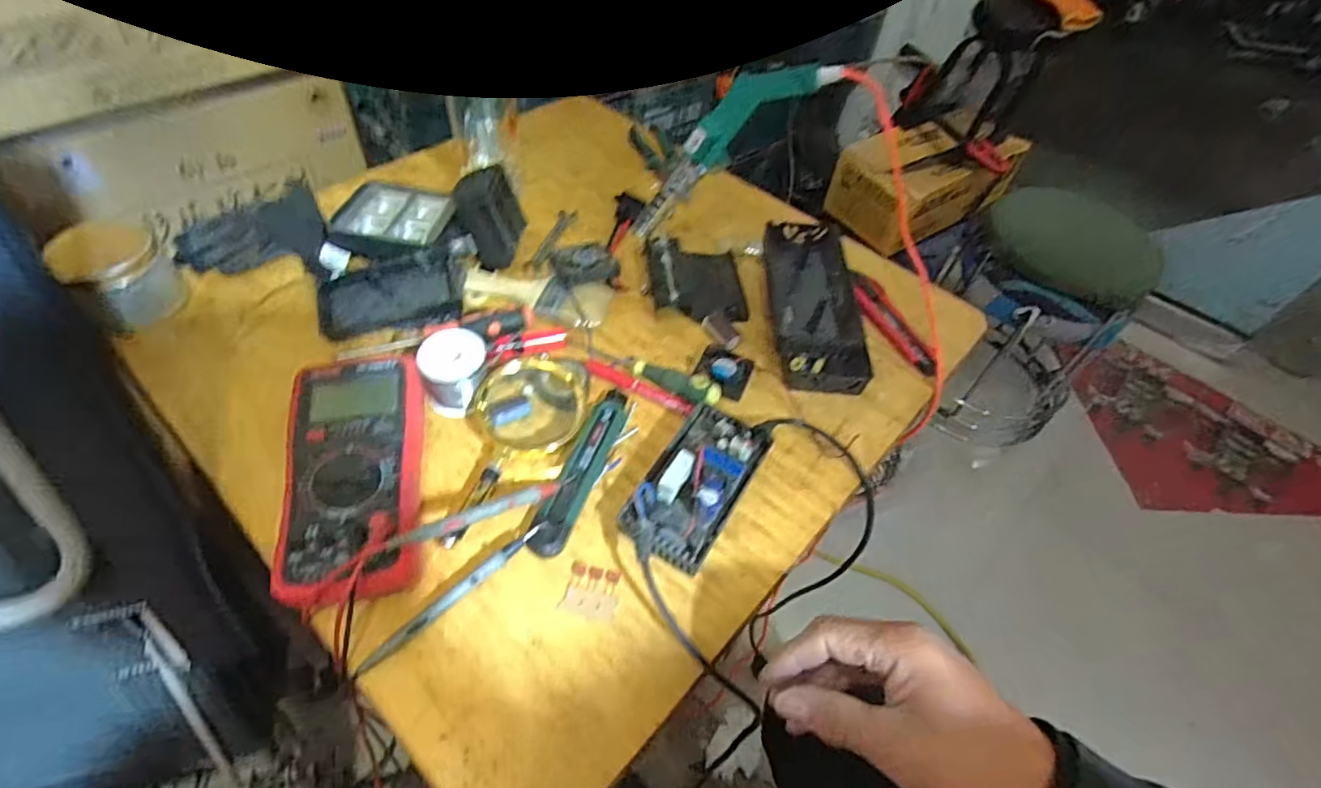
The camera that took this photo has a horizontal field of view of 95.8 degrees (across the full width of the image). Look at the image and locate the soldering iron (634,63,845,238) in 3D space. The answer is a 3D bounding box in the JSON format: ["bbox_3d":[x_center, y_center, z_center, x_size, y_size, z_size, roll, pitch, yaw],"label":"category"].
[{"bbox_3d":[0.054,-0.231,0.550,0.045,0.225,0.026,29,39,-36],"label":"soldering iron"}]

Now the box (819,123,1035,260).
[{"bbox_3d":[0.586,-0.488,1.334,0.346,0.165,0.232,-27,59,-25],"label":"box"}]

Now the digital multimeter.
[{"bbox_3d":[-0.223,0.061,0.437,0.089,0.055,0.183,-6,52,-11],"label":"digital multimeter"}]

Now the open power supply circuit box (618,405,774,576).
[{"bbox_3d":[0.028,0.068,0.462,0.068,0.052,0.140,27,53,15],"label":"open power supply circuit box"}]

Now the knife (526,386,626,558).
[{"bbox_3d":[-0.061,0.057,0.486,0.027,0.016,0.159,19,52,9],"label":"knife"}]

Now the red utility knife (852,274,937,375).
[{"bbox_3d":[0.238,-0.073,0.617,0.037,0.021,0.141,-14,54,-17],"label":"red utility knife"}]

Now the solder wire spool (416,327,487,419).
[{"bbox_3d":[-0.173,-0.019,0.504,0.052,0.054,0.046,-14,54,-17],"label":"solder wire spool"}]

